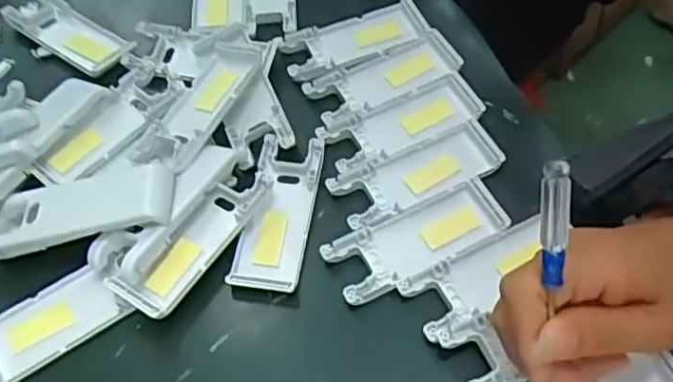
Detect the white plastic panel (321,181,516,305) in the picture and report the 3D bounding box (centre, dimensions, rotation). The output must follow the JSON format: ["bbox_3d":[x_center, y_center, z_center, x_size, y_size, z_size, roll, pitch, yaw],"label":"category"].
[{"bbox_3d":[0.045,0.027,0.382,0.103,0.011,0.041,-24,58,-13],"label":"white plastic panel"}]

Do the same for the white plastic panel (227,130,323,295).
[{"bbox_3d":[-0.034,0.012,0.392,0.038,0.009,0.102,6,57,7],"label":"white plastic panel"}]

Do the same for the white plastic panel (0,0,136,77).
[{"bbox_3d":[-0.197,-0.119,0.482,0.110,0.016,0.041,30,62,21],"label":"white plastic panel"}]

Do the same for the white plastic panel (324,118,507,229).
[{"bbox_3d":[0.049,-0.012,0.402,0.103,0.007,0.042,-24,58,-13],"label":"white plastic panel"}]

